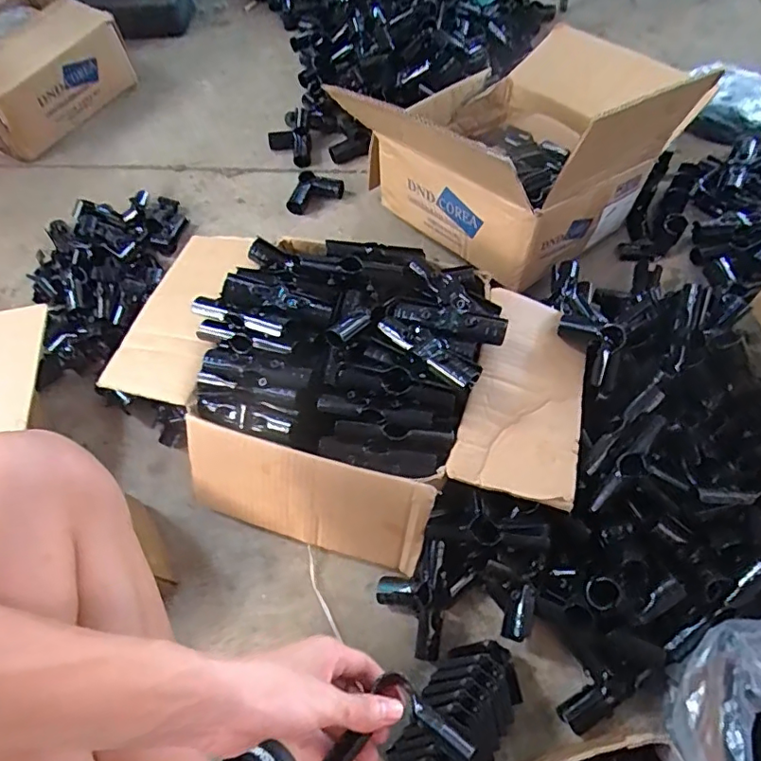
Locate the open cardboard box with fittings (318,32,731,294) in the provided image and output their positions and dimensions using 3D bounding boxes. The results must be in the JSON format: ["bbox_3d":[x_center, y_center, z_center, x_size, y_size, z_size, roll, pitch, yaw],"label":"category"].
[{"bbox_3d":[0.239,-0.394,0.830,0.474,0.249,0.377,-41,66,-18],"label":"open cardboard box with fittings"}]

